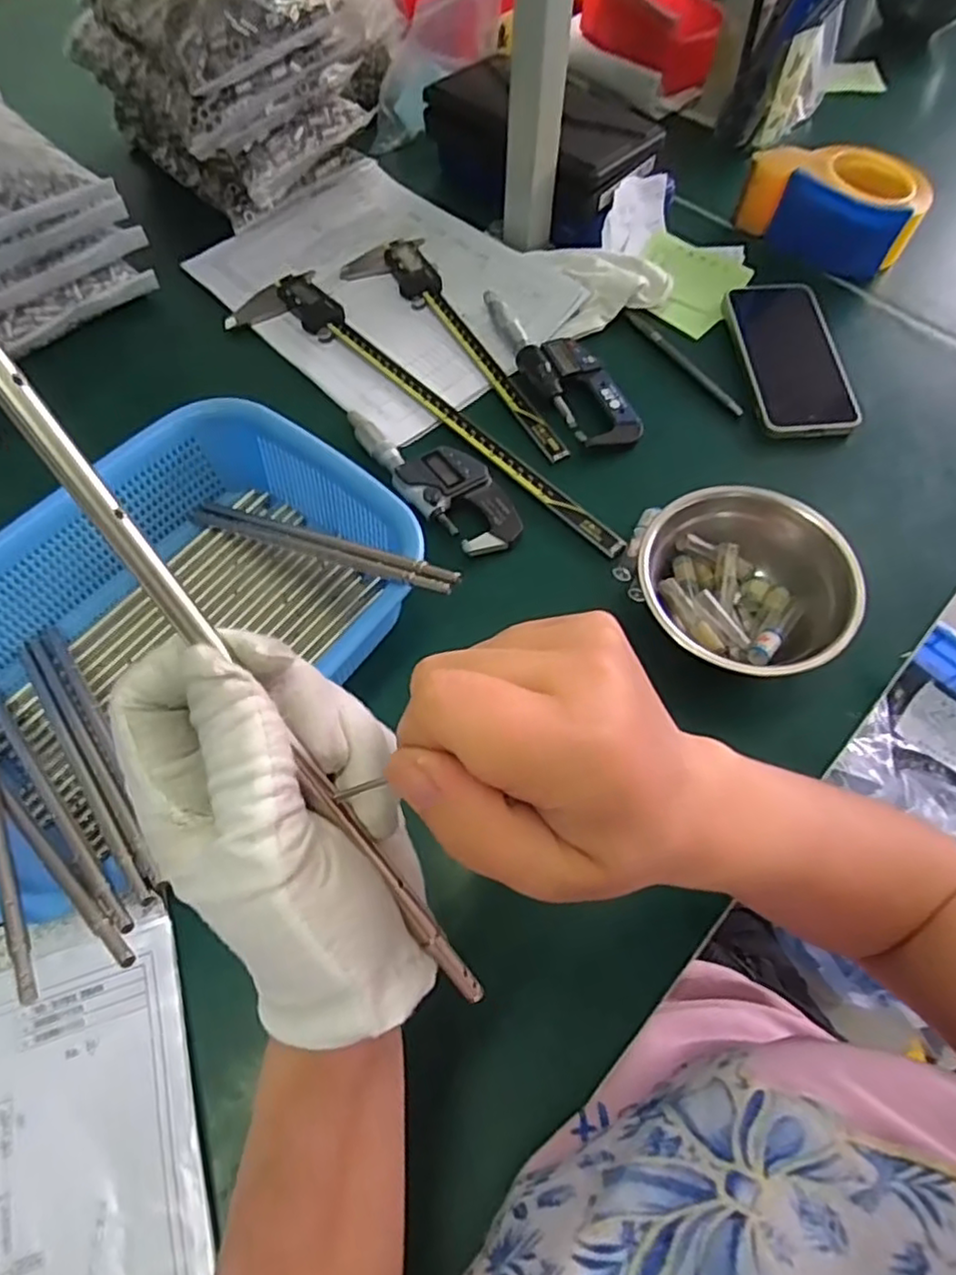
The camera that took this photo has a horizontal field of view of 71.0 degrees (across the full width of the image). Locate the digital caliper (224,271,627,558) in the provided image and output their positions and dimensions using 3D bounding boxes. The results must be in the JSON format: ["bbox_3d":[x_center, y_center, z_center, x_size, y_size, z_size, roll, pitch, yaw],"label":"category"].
[{"bbox_3d":[-0.047,-0.176,0.515,0.077,0.014,0.381,-42,71,-17],"label":"digital caliper"}]

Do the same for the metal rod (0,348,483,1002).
[{"bbox_3d":[-0.059,0.019,0.177,0.007,0.004,0.228,-37,108,-16],"label":"metal rod"}]

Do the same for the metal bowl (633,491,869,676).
[{"bbox_3d":[0.164,-0.032,0.416,0.130,0.055,0.120,-8,65,-3],"label":"metal bowl"}]

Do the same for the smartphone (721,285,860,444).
[{"bbox_3d":[0.248,-0.222,0.529,0.076,0.017,0.147,-5,65,-2],"label":"smartphone"}]

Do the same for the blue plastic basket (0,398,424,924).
[{"bbox_3d":[-0.187,-0.009,0.392,0.291,0.061,0.198,-39,70,-16],"label":"blue plastic basket"}]

